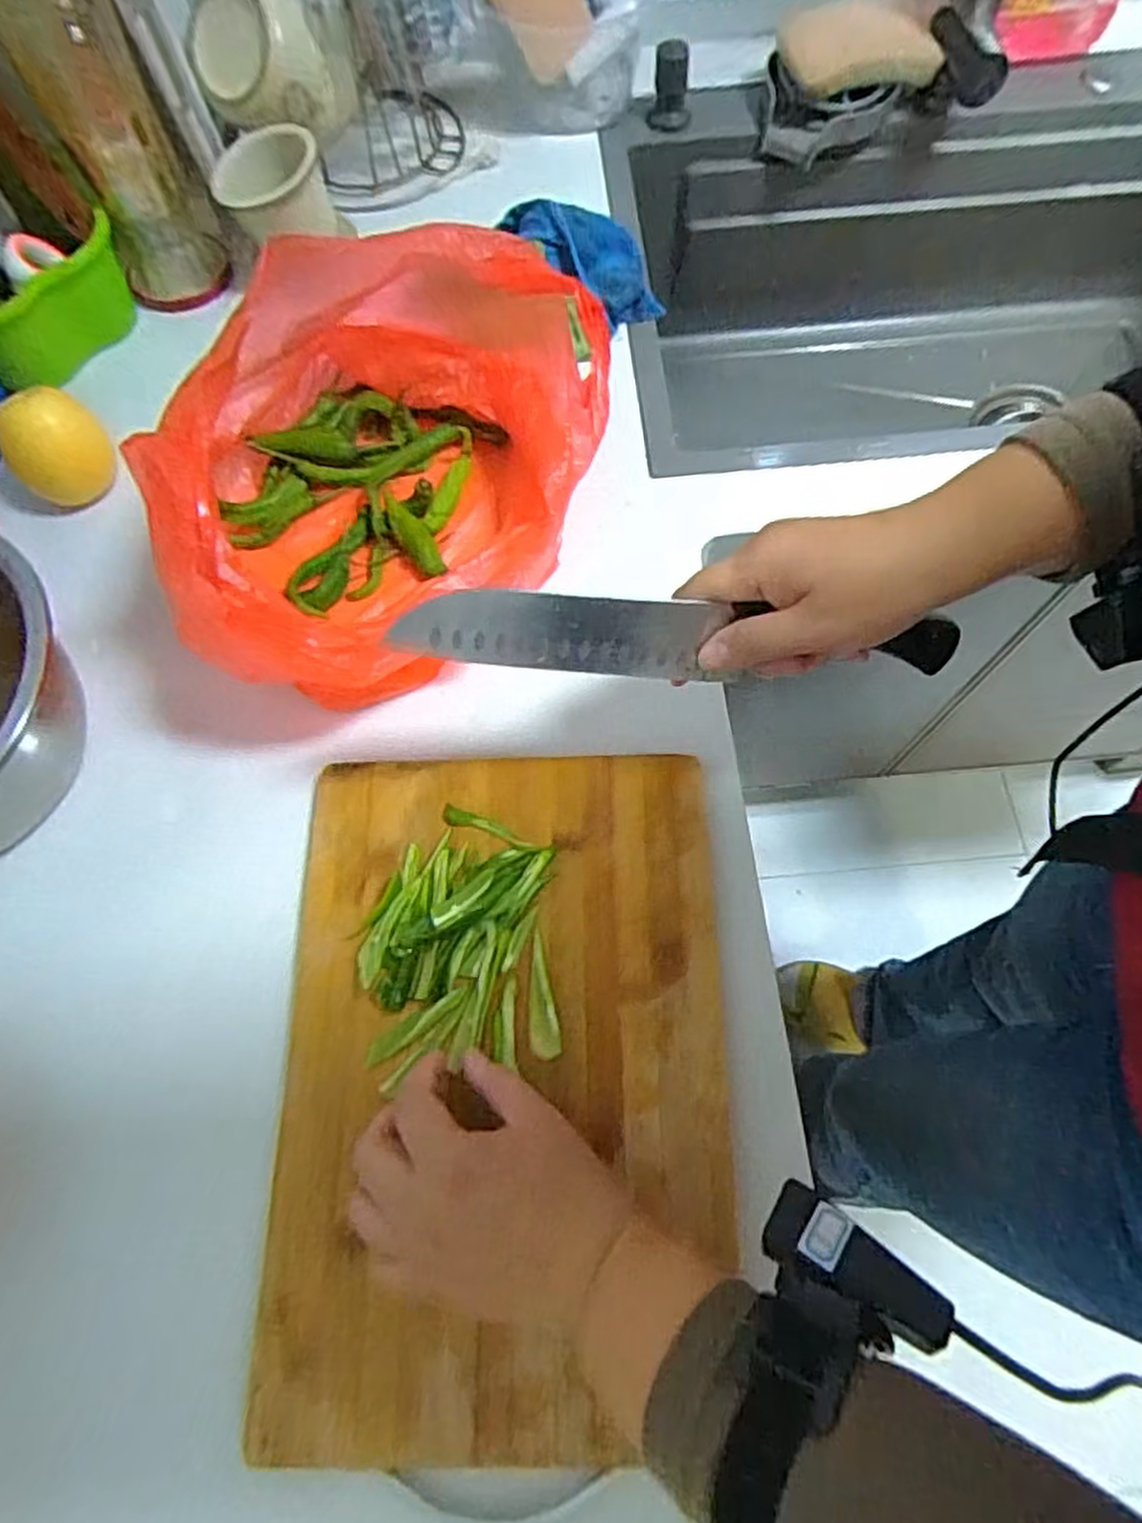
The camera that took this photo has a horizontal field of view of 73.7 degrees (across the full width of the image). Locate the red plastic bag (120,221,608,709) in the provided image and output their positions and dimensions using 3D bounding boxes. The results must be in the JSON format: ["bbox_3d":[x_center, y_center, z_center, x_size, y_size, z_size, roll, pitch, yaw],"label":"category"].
[{"bbox_3d":[-0.123,-0.197,0.469,0.233,0.151,0.314,40,74,16],"label":"red plastic bag"}]

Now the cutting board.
[{"bbox_3d":[-0.035,0.155,0.387,0.225,0.026,0.341,0,68,-1],"label":"cutting board"}]

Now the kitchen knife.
[{"bbox_3d":[0.056,-0.059,0.367,0.272,0.036,0.022,0,68,-11],"label":"kitchen knife"}]

